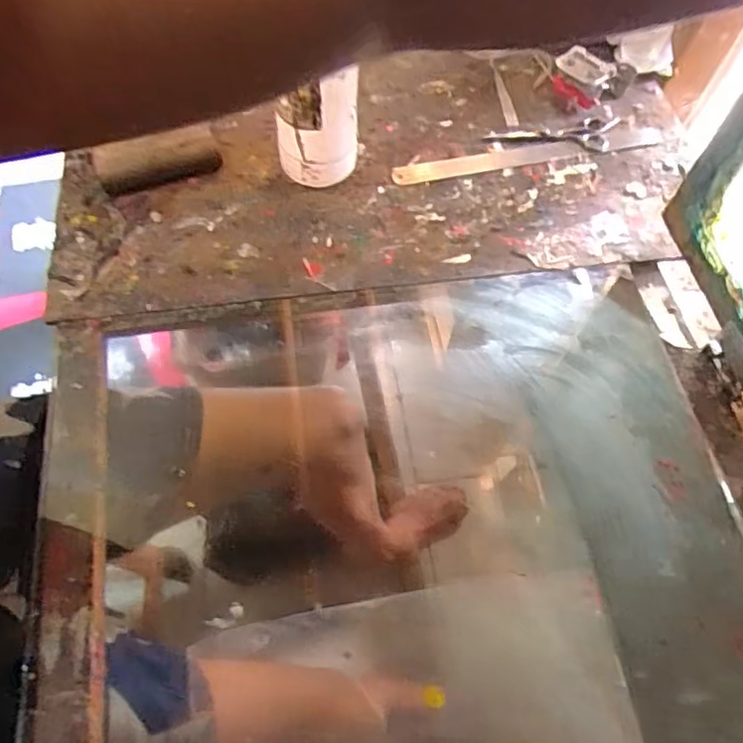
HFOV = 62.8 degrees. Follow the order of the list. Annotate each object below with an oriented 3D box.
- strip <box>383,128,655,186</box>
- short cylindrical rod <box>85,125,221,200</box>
[{"bbox_3d":[0.187,-0.252,0.710,0.334,0.005,0.031,-12,63,-9],"label":"strip"},{"bbox_3d":[-0.231,-0.232,0.654,0.127,0.041,0.044,-19,64,-13],"label":"short cylindrical rod"}]

